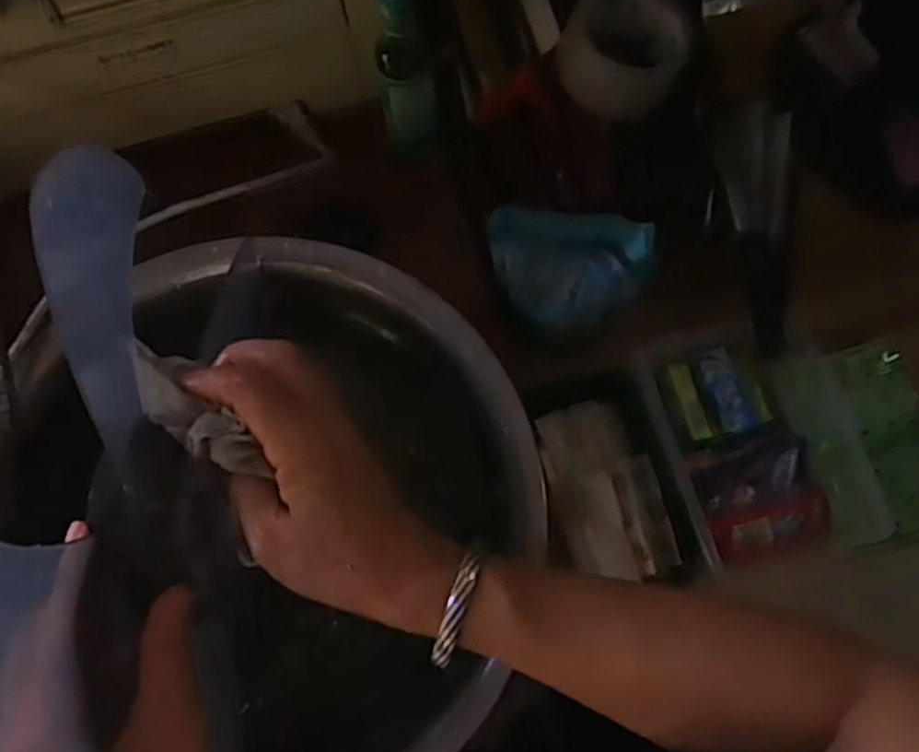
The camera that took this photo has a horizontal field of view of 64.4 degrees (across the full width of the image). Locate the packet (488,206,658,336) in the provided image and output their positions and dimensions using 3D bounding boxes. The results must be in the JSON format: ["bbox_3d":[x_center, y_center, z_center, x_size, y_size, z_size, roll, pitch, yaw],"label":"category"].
[{"bbox_3d":[0.072,-0.070,0.509,0.109,0.125,0.037,14,77,4],"label":"packet"}]

